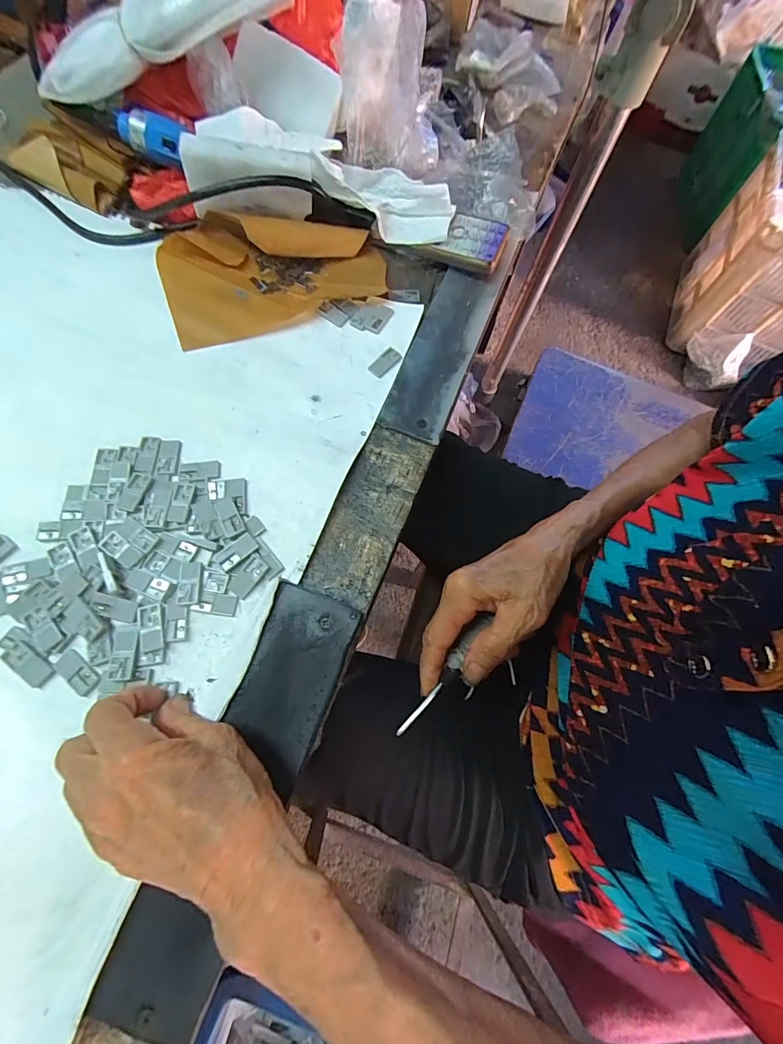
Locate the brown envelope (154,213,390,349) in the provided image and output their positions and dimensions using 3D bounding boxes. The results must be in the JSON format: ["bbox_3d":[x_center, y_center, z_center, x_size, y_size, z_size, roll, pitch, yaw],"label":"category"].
[{"bbox_3d":[-0.102,-0.226,0.357,0.185,0.029,0.124,-17,70,-9],"label":"brown envelope"}]

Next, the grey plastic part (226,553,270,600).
[{"bbox_3d":[-0.095,0.036,0.272,0.015,0.008,0.027,37,71,11],"label":"grey plastic part"}]

